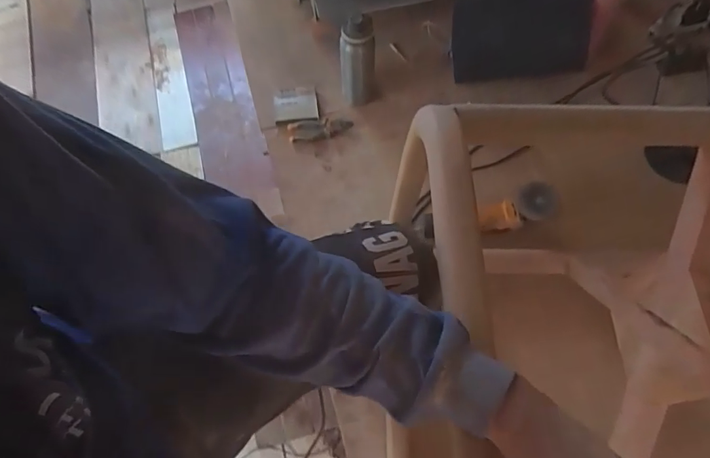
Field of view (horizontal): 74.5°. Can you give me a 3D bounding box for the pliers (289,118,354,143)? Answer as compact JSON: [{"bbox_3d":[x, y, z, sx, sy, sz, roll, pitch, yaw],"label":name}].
[{"bbox_3d":[-0.087,-0.252,1.171,0.157,0.019,0.054,-11,65,-9],"label":"pliers"}]

